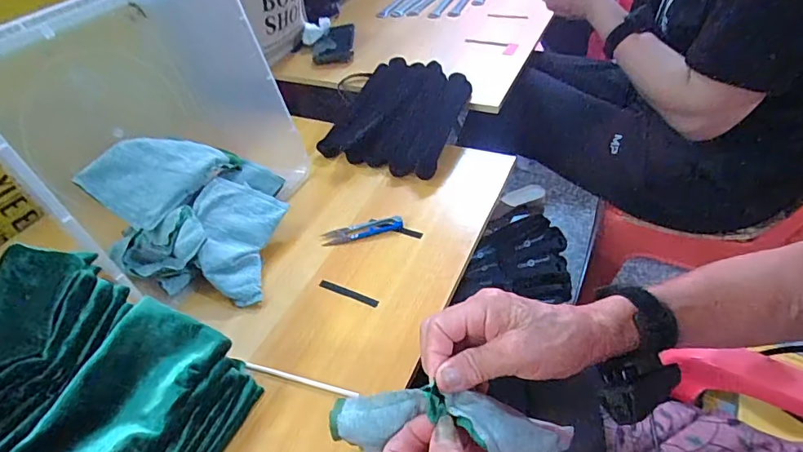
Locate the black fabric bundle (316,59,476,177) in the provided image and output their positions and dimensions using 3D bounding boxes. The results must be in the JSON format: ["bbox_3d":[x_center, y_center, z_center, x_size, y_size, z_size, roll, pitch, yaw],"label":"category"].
[{"bbox_3d":[-0.011,-0.178,0.713,0.202,0.076,0.193,17,47,22],"label":"black fabric bundle"}]

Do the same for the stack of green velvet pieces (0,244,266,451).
[{"bbox_3d":[-0.276,0.139,0.379,0.227,0.122,0.180,14,46,20],"label":"stack of green velvet pieces"}]

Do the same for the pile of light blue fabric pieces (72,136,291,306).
[{"bbox_3d":[-0.257,-0.025,0.560,0.218,0.107,0.197,4,44,10],"label":"pile of light blue fabric pieces"}]

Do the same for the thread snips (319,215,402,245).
[{"bbox_3d":[-0.049,0.005,0.576,0.103,0.013,0.026,-9,43,-4],"label":"thread snips"}]

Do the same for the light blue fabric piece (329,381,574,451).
[{"bbox_3d":[0.033,0.138,0.311,0.164,0.036,0.044,6,44,6],"label":"light blue fabric piece"}]

